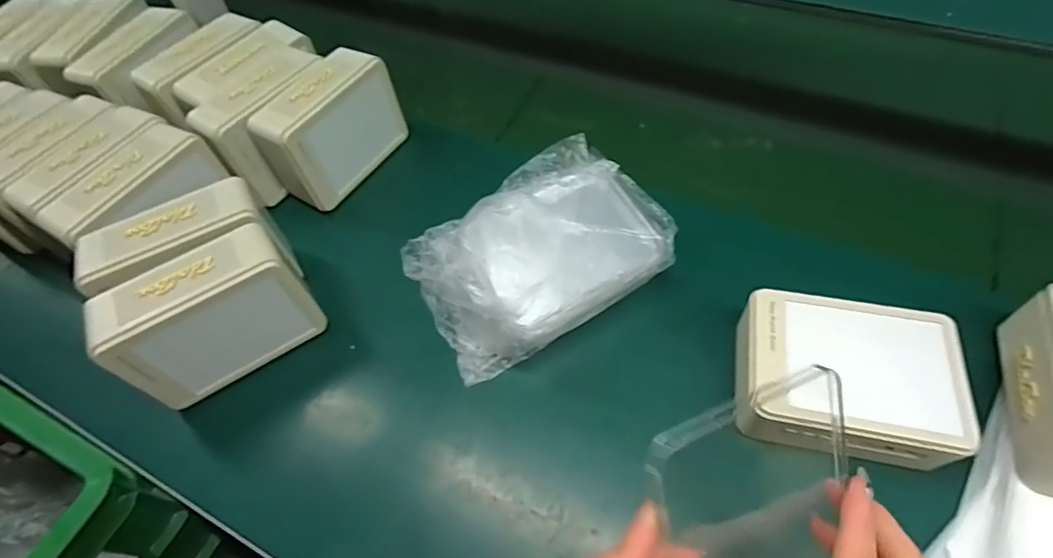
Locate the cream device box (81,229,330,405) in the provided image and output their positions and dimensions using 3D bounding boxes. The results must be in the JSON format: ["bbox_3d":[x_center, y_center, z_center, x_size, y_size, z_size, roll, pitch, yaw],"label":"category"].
[{"bbox_3d":[-0.250,0.036,0.435,0.139,0.122,0.062,-34,60,-17],"label":"cream device box"}]

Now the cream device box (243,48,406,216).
[{"bbox_3d":[-0.200,-0.151,0.543,0.065,0.103,0.149,24,61,20],"label":"cream device box"}]

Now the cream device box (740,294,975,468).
[{"bbox_3d":[0.230,0.074,0.392,0.148,0.063,0.108,8,57,10],"label":"cream device box"}]

